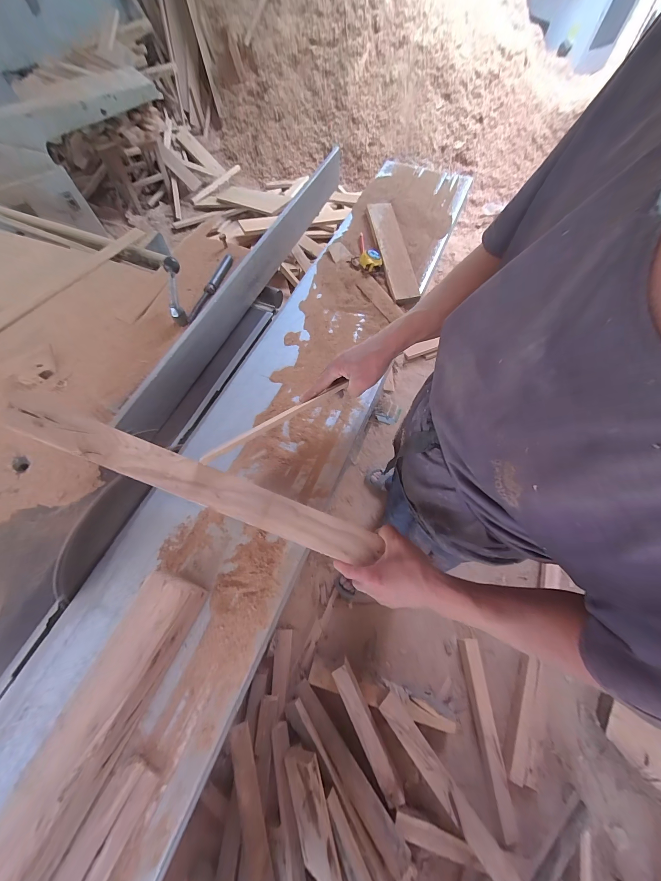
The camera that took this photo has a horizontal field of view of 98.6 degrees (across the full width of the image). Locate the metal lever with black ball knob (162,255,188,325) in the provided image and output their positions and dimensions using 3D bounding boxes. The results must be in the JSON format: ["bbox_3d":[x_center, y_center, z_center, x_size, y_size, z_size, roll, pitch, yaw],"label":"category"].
[{"bbox_3d":[-0.327,-0.316,0.597,0.027,0.023,0.142,-9,90,-4],"label":"metal lever with black ball knob"}]

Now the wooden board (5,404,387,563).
[{"bbox_3d":[-0.189,0.065,0.426,0.556,0.015,0.058,22,67,-3],"label":"wooden board"}]

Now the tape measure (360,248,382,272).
[{"bbox_3d":[0.109,-0.477,0.759,0.055,0.029,0.061,-9,66,-4],"label":"tape measure"}]

